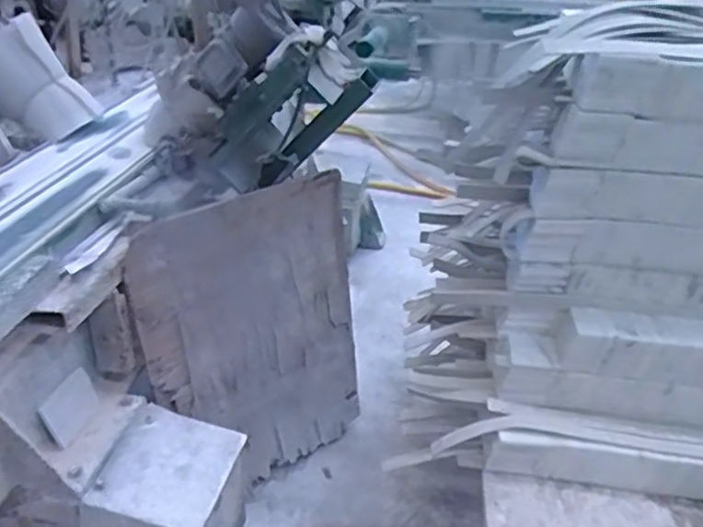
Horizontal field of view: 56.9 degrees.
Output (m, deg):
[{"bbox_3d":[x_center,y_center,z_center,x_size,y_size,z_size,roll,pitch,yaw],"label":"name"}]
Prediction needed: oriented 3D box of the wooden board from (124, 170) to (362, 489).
[{"bbox_3d":[-0.214,0.191,1.556,0.527,0.714,0.028,-22,26,-30],"label":"wooden board"}]

